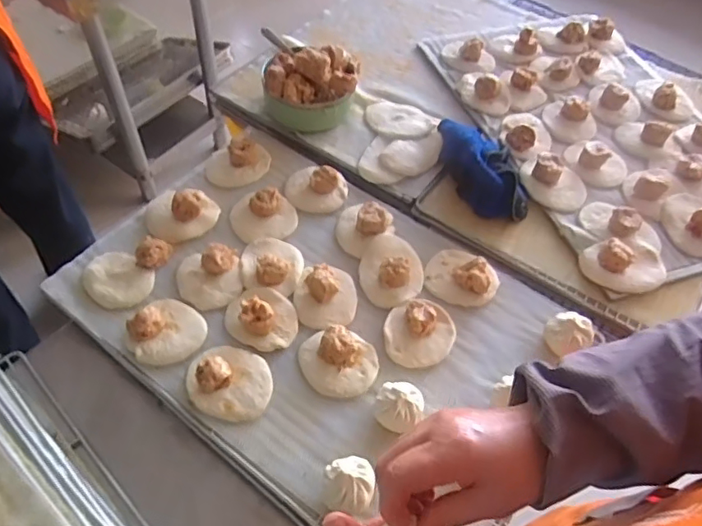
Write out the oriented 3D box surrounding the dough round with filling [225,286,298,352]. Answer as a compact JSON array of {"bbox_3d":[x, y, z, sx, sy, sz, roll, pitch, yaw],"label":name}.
[{"bbox_3d":[-0.107,0.060,0.679,0.090,0.029,0.075,25,56,13],"label":"dough round with filling"}]

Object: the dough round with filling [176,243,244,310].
[{"bbox_3d":[-0.178,0.013,0.708,0.078,0.032,0.075,2,54,-3],"label":"dough round with filling"}]

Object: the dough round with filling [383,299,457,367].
[{"bbox_3d":[0.085,0.078,0.682,0.086,0.041,0.079,2,54,-3],"label":"dough round with filling"}]

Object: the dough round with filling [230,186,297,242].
[{"bbox_3d":[-0.120,-0.069,0.779,0.089,0.027,0.074,-13,56,-13],"label":"dough round with filling"}]

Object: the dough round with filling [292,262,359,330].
[{"bbox_3d":[-0.031,0.037,0.703,0.077,0.028,0.082,2,54,-3],"label":"dough round with filling"}]

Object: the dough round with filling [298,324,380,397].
[{"bbox_3d":[-0.014,0.112,0.654,0.090,0.034,0.072,9,54,3],"label":"dough round with filling"}]

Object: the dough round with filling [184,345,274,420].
[{"bbox_3d":[-0.134,0.126,0.630,0.097,0.040,0.084,23,55,12],"label":"dough round with filling"}]

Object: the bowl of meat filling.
[{"bbox_3d":[-0.062,-0.286,0.880,0.145,0.110,0.139,2,54,-3],"label":"bowl of meat filling"}]

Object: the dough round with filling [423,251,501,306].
[{"bbox_3d":[0.147,0.013,0.738,0.091,0.028,0.077,17,54,8],"label":"dough round with filling"}]

